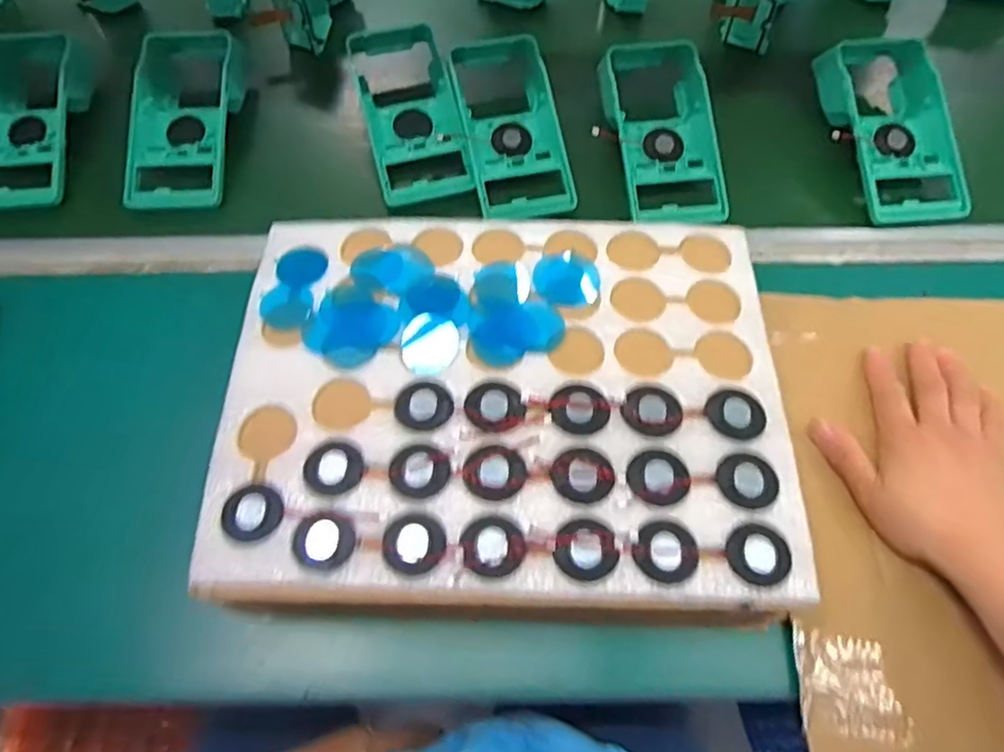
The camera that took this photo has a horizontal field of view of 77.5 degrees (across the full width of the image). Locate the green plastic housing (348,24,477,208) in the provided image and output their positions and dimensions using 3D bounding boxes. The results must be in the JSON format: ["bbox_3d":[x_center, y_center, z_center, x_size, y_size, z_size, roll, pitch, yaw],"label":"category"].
[{"bbox_3d":[-0.080,-0.233,0.556,0.085,0.042,0.178,-10,74,-5],"label":"green plastic housing"}]

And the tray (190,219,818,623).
[{"bbox_3d":[0.001,0.008,0.374,0.322,0.018,0.254,1,61,1],"label":"tray"}]

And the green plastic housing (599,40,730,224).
[{"bbox_3d":[0.135,-0.215,0.536,0.096,0.042,0.182,-6,61,-3],"label":"green plastic housing"}]

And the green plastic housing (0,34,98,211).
[{"bbox_3d":[-0.422,-0.221,0.554,0.094,0.067,0.166,2,61,2],"label":"green plastic housing"}]

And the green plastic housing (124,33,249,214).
[{"bbox_3d":[-0.281,-0.243,0.558,0.091,0.046,0.199,-3,61,-2],"label":"green plastic housing"}]

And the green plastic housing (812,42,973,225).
[{"bbox_3d":[0.338,-0.220,0.540,0.088,0.049,0.191,-3,61,-2],"label":"green plastic housing"}]

